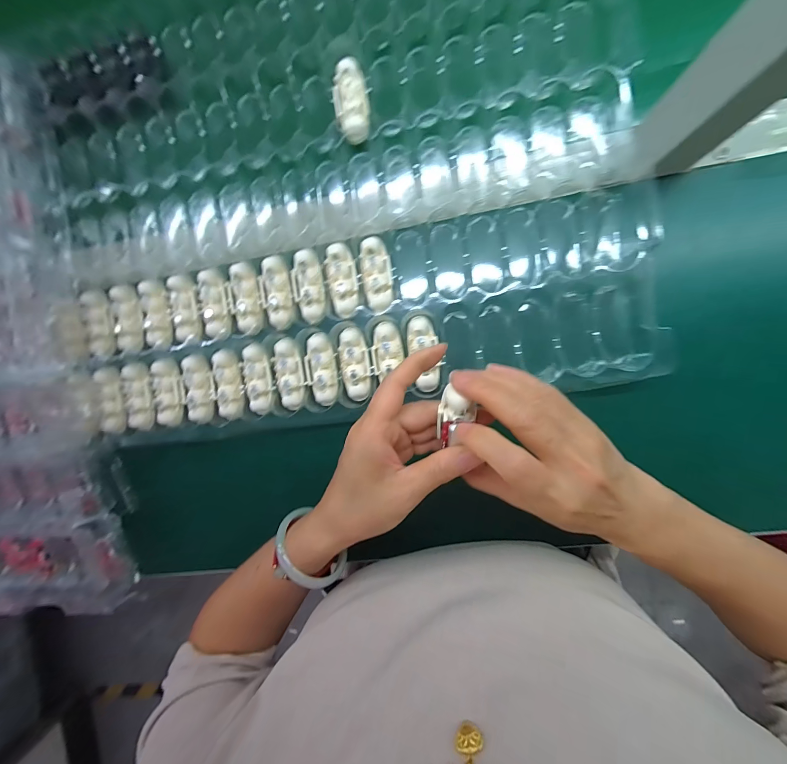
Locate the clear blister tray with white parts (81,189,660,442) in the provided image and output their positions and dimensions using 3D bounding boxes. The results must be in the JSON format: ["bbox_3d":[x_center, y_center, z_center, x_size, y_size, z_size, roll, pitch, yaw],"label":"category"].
[{"bbox_3d":[-0.035,-0.051,0.292,0.502,0.033,0.158,-7,95,8],"label":"clear blister tray with white parts"}]

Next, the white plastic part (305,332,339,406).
[{"bbox_3d":[-0.065,-0.011,0.300,0.026,0.013,0.064,-10,95,8],"label":"white plastic part"}]

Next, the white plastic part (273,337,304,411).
[{"bbox_3d":[-0.096,-0.007,0.304,0.024,0.012,0.064,-8,95,8],"label":"white plastic part"}]

